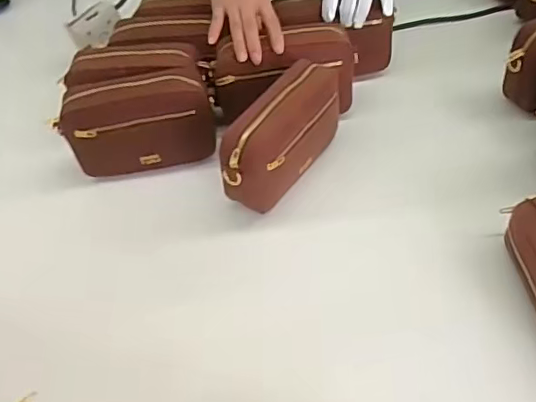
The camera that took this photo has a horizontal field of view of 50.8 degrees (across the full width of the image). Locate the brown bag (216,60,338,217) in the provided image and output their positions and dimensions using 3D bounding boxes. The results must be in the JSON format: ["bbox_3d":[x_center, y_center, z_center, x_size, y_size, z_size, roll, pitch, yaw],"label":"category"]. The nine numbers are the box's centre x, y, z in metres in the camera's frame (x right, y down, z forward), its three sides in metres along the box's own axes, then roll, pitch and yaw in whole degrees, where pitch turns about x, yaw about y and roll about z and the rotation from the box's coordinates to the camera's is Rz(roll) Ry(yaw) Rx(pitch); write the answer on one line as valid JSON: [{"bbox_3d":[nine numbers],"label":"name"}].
[{"bbox_3d":[0.024,-0.080,0.705,0.055,0.126,0.196,30,58,29],"label":"brown bag"}]

